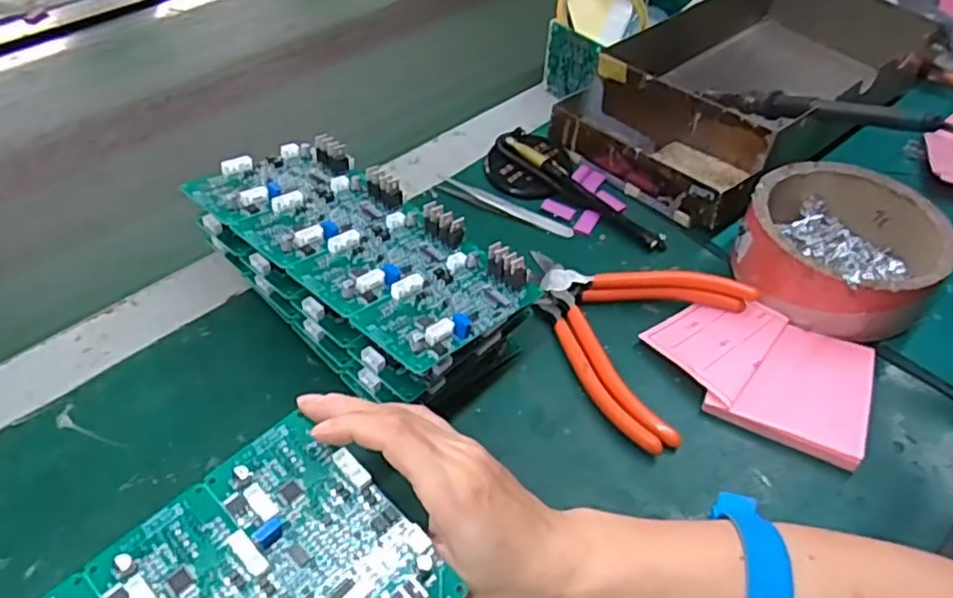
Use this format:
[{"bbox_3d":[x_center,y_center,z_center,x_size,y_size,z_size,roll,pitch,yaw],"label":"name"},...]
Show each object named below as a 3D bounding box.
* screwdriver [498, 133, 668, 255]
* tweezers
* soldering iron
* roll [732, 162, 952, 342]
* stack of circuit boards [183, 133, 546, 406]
[{"bbox_3d":[0.078,-0.086,0.521,0.025,0.015,0.155,-35,57,-29],"label":"screwdriver"},{"bbox_3d":[0.020,-0.068,0.518,0.111,0.008,0.016,20,50,17],"label":"tweezers"},{"bbox_3d":[0.244,-0.142,0.511,0.021,0.015,0.203,-22,29,-20],"label":"soldering iron"},{"bbox_3d":[0.242,-0.036,0.456,0.117,0.052,0.119,0,47,0],"label":"roll"},{"bbox_3d":[-0.070,-0.017,0.416,0.194,0.078,0.099,32,55,26],"label":"stack of circuit boards"}]

